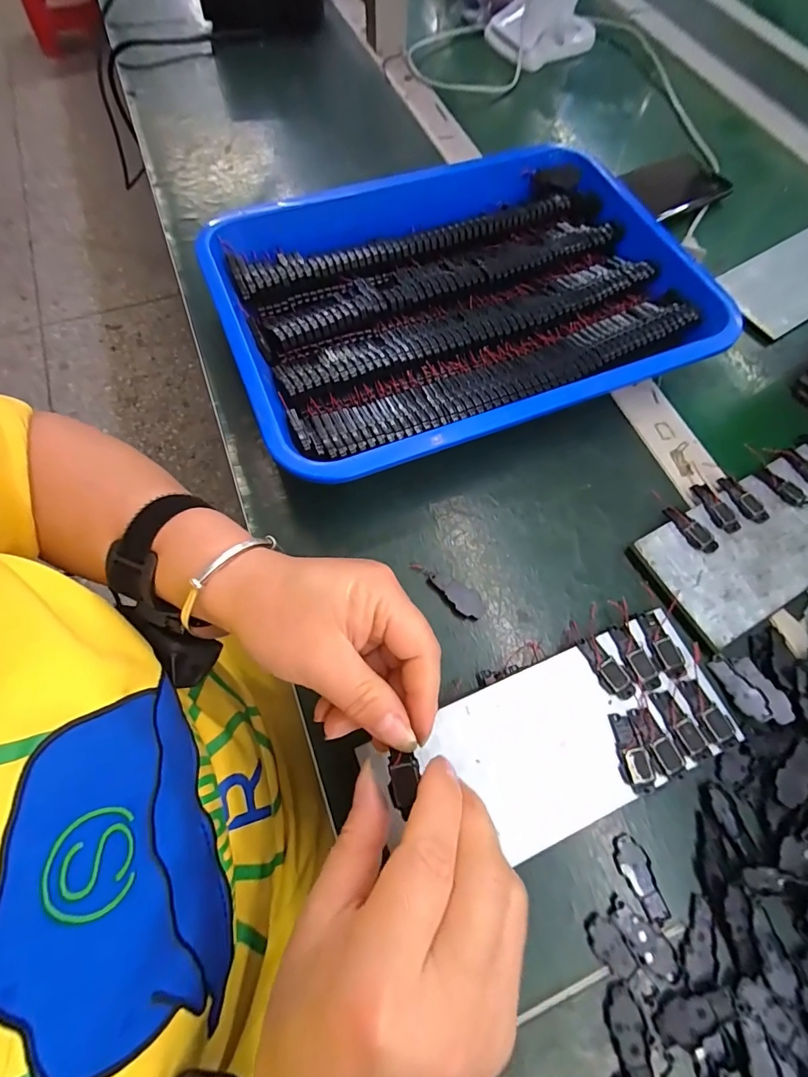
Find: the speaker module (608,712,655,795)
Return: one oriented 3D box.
[{"bbox_3d":[0.122,0.114,0.236,0.016,0.006,0.038,-4,67,-3],"label":"speaker module"}]

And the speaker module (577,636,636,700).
[{"bbox_3d":[0.115,0.073,0.252,0.014,0.004,0.038,-26,70,-11],"label":"speaker module"}]

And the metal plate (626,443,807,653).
[{"bbox_3d":[0.254,-0.005,0.304,0.195,0.006,0.080,-28,70,-12],"label":"metal plate"}]

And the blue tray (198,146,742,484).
[{"bbox_3d":[0.044,-0.195,0.354,0.361,0.046,0.283,-21,69,-10],"label":"blue tray"}]

